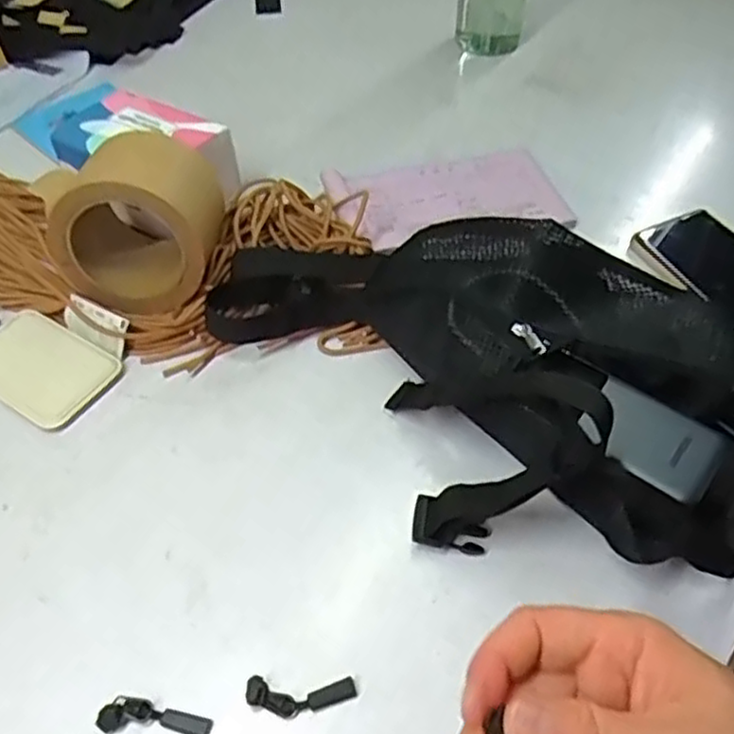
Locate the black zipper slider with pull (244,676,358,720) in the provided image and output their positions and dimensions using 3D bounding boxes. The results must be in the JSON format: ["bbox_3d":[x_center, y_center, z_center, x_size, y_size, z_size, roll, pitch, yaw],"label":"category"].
[{"bbox_3d":[-0.033,0.163,0.354,0.055,0.004,0.017,0,50,0],"label":"black zipper slider with pull"}]

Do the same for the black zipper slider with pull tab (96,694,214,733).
[{"bbox_3d":[-0.104,0.172,0.349,0.054,0.008,0.017,5,50,5],"label":"black zipper slider with pull tab"}]

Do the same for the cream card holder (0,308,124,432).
[{"bbox_3d":[-0.230,-0.001,0.498,0.107,0.006,0.068,26,55,21],"label":"cream card holder"}]

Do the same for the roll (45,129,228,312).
[{"bbox_3d":[-0.158,-0.099,0.504,0.101,0.108,0.084,3,50,3],"label":"roll"}]

